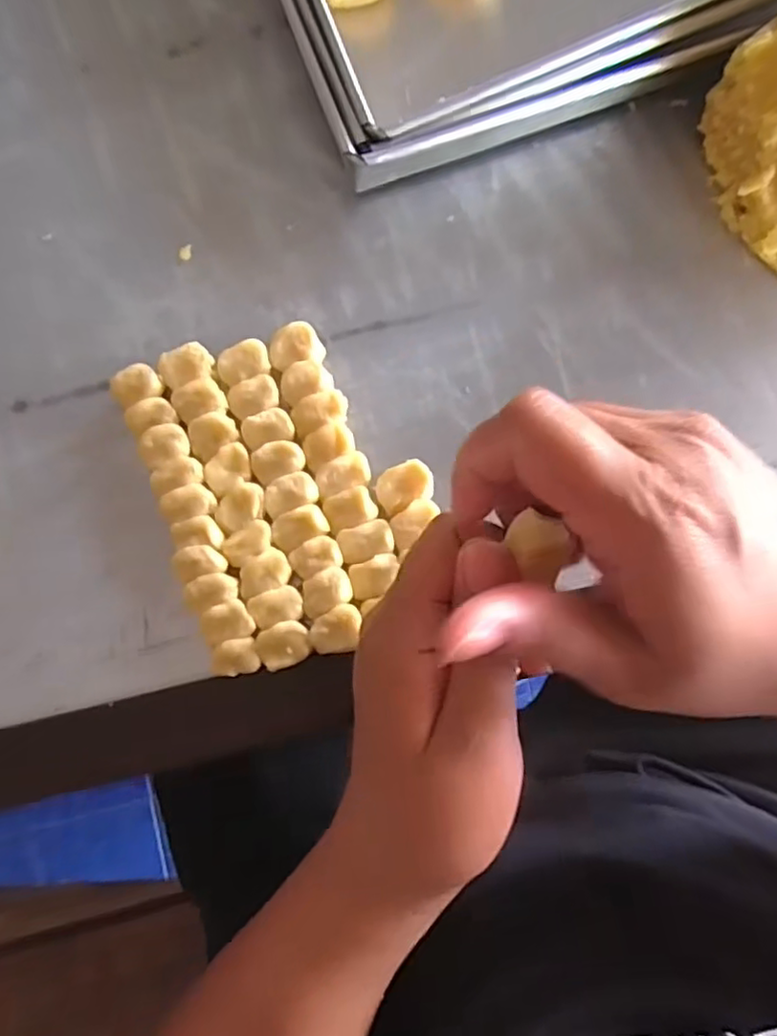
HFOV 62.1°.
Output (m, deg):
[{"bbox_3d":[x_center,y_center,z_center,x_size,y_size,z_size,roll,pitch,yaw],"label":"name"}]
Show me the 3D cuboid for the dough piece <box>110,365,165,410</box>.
[{"bbox_3d":[-0.121,-0.063,0.313,0.023,0.016,0.017,-20,83,-4],"label":"dough piece"}]

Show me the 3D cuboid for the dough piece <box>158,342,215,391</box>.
[{"bbox_3d":[-0.097,-0.072,0.315,0.025,0.019,0.017,-20,83,-4],"label":"dough piece"}]

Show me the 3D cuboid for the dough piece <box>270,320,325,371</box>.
[{"bbox_3d":[-0.045,-0.083,0.321,0.026,0.018,0.020,-11,82,-3],"label":"dough piece"}]

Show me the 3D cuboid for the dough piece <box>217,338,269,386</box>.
[{"bbox_3d":[-0.070,-0.074,0.317,0.024,0.019,0.017,-18,82,-4],"label":"dough piece"}]

